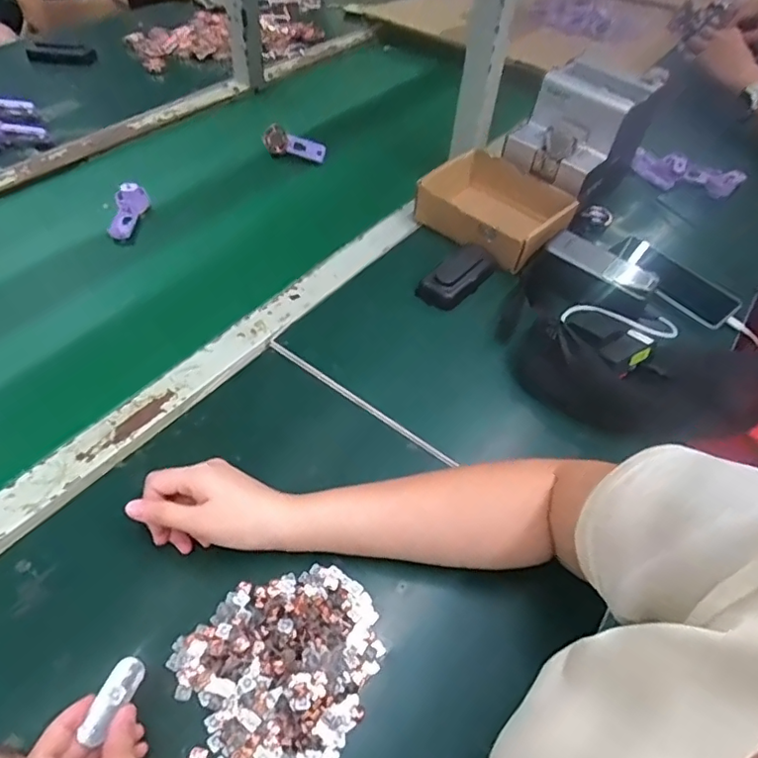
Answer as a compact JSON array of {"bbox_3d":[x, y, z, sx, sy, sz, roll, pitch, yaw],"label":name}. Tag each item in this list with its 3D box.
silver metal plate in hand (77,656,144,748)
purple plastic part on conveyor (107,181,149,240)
[{"bbox_3d":[-0.166,0.199,0.356,0.019,0.004,0.047,17,47,8],"label":"silver metal plate in hand"},{"bbox_3d":[-0.324,-0.213,0.733,0.035,0.028,0.086,6,64,-1],"label":"purple plastic part on conveyor"}]

